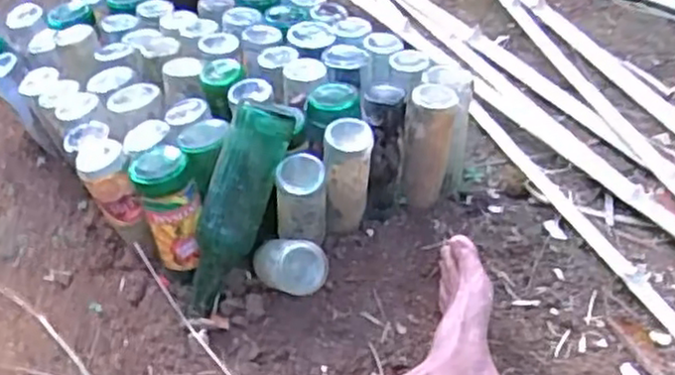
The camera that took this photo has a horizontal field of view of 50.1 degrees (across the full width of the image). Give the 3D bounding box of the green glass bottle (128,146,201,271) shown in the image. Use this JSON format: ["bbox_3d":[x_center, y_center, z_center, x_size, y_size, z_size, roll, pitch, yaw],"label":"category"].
[{"bbox_3d":[-0.203,0.023,0.875,0.069,0.144,0.076,-14,45,-13],"label":"green glass bottle"}]

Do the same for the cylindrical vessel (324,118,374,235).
[{"bbox_3d":[0.014,-0.012,0.919,0.057,0.144,0.053,-1,42,1],"label":"cylindrical vessel"}]

